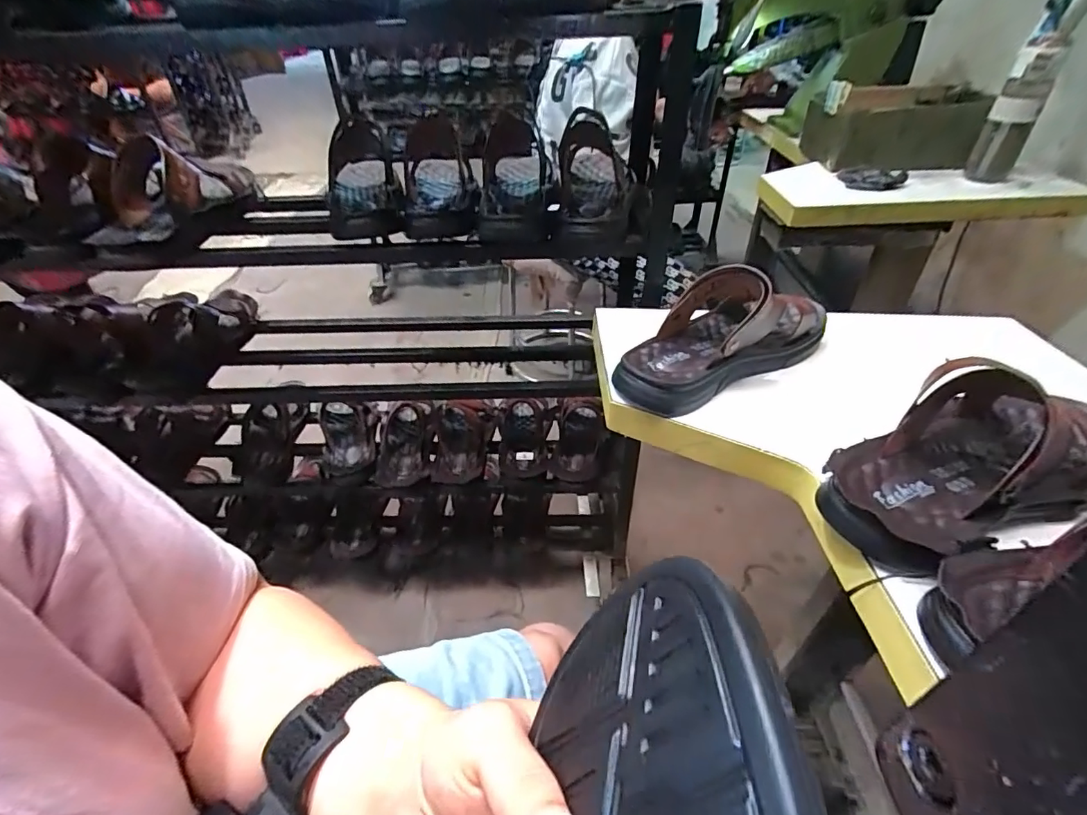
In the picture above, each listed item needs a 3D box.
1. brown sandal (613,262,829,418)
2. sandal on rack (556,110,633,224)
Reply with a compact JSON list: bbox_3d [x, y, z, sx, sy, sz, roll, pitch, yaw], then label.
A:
[{"bbox_3d":[0.189,-0.087,0.517,0.255,0.096,0.100,-28,47,-28],"label":"brown sandal"},{"bbox_3d":[0.071,-0.342,0.684,0.093,0.109,0.251,5,40,7],"label":"sandal on rack"}]

